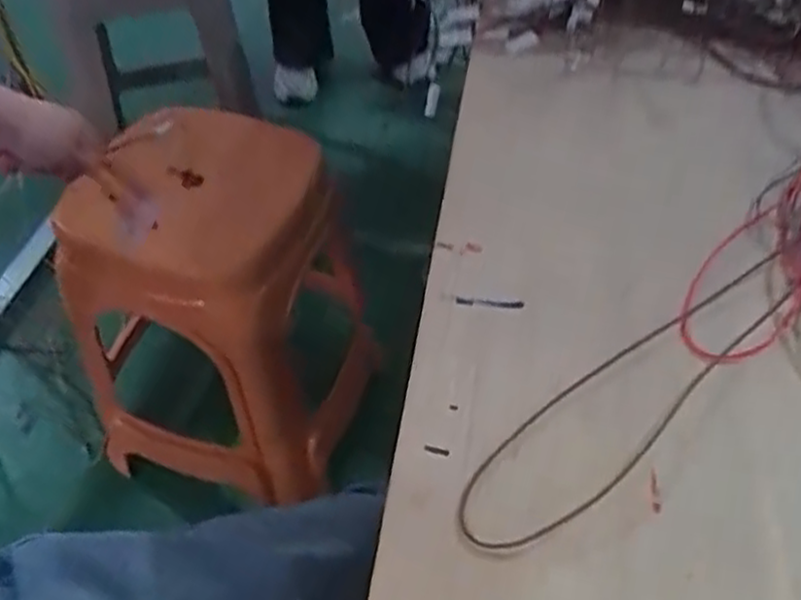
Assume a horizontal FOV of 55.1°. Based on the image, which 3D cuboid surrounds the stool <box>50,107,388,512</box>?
[{"bbox_3d":[-0.230,0.009,0.982,0.313,0.354,0.326,15,50,14],"label":"stool"}]

